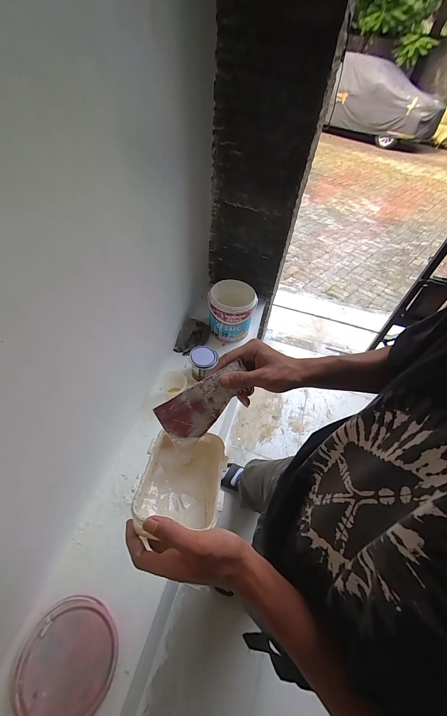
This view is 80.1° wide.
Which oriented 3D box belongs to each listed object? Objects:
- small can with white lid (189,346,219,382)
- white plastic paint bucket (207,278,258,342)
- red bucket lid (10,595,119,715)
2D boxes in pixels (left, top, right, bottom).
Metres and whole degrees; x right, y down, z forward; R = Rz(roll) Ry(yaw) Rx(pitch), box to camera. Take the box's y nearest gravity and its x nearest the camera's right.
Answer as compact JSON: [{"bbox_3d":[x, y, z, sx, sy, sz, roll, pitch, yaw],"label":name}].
[{"bbox_3d":[-0.071,0.021,0.961,0.099,0.084,0.102,1,51,-5],"label":"small can with white lid"},{"bbox_3d":[0.033,-0.185,1.082,0.174,0.192,0.170,3,51,-3],"label":"white plastic paint bucket"},{"bbox_3d":[-0.307,0.602,0.529,0.176,0.027,0.176,8,52,-10],"label":"red bucket lid"}]

